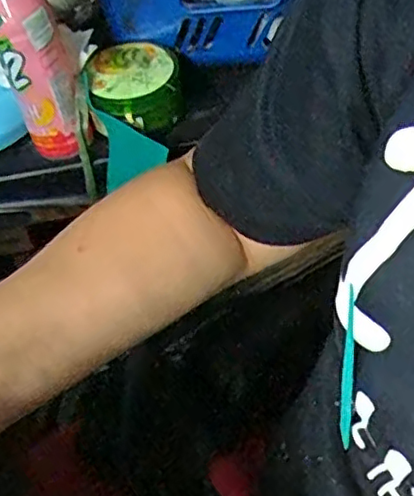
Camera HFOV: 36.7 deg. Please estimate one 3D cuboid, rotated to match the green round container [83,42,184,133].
[{"bbox_3d":[-0.074,-0.166,0.645,0.088,0.057,0.089,-3,45,3],"label":"green round container"}]

